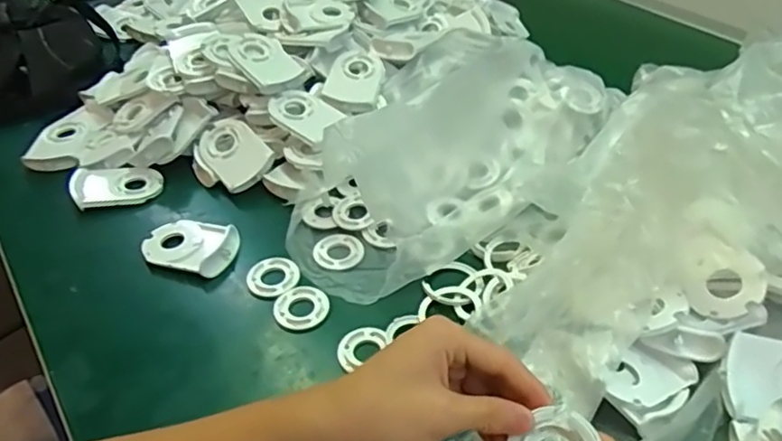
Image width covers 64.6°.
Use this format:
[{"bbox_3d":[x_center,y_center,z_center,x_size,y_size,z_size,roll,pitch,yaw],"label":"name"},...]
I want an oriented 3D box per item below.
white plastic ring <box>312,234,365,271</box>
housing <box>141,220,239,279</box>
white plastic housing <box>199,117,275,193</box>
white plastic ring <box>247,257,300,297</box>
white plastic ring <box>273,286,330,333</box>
[{"bbox_3d":[-0.047,0.028,0.556,0.044,0.004,0.041,-1,42,1],"label":"white plastic ring"},{"bbox_3d":[-0.182,0.023,0.560,0.082,0.015,0.054,10,43,14],"label":"housing"},{"bbox_3d":[-0.160,-0.069,0.634,0.058,0.014,0.084,-45,61,-1],"label":"white plastic housing"},{"bbox_3d":[-0.101,0.047,0.531,0.043,0.004,0.042,-1,42,1],"label":"white plastic ring"},{"bbox_3d":[-0.073,0.070,0.505,0.044,0.004,0.043,-1,42,1],"label":"white plastic ring"}]

